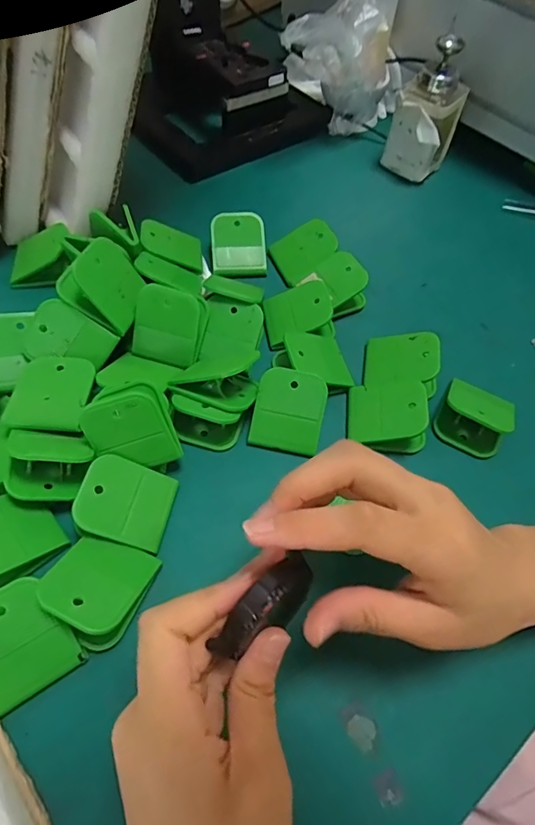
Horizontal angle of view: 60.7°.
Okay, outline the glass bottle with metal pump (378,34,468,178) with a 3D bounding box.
[{"bbox_3d":[0.160,-0.298,0.461,0.059,0.112,0.051,31,62,14],"label":"glass bottle with metal pump"}]

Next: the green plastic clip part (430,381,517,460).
[{"bbox_3d":[0.148,0.001,0.325,0.045,0.030,0.048,29,62,13],"label":"green plastic clip part"}]

